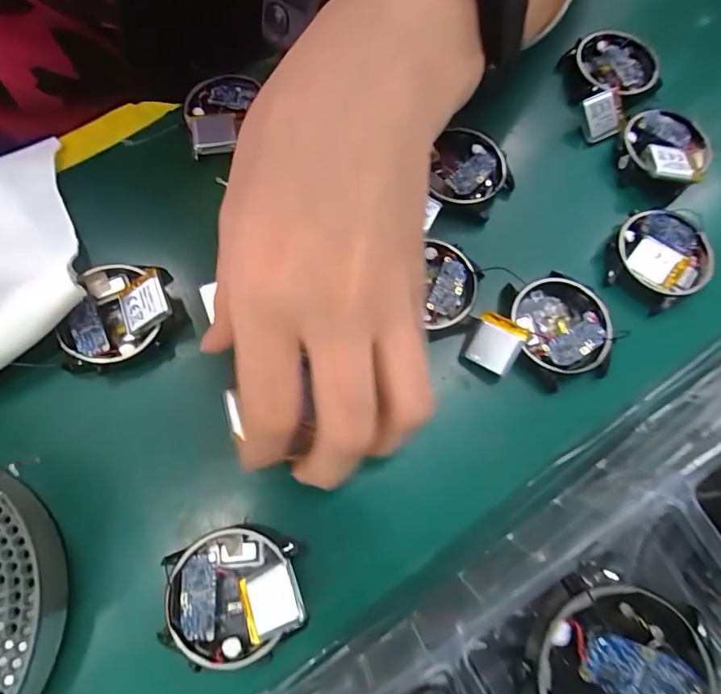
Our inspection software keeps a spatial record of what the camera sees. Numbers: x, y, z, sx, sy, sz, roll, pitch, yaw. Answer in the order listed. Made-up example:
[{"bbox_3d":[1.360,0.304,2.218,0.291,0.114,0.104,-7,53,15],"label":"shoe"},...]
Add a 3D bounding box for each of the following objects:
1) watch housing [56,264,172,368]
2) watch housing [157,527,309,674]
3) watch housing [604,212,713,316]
[{"bbox_3d":[-0.103,-0.016,0.194,0.046,0.014,0.045,-10,74,-5],"label":"watch housing"},{"bbox_3d":[-0.046,0.089,0.164,0.049,0.018,0.043,-8,74,-4],"label":"watch housing"},{"bbox_3d":[0.143,-0.043,0.219,0.043,0.009,0.046,37,75,9],"label":"watch housing"}]

